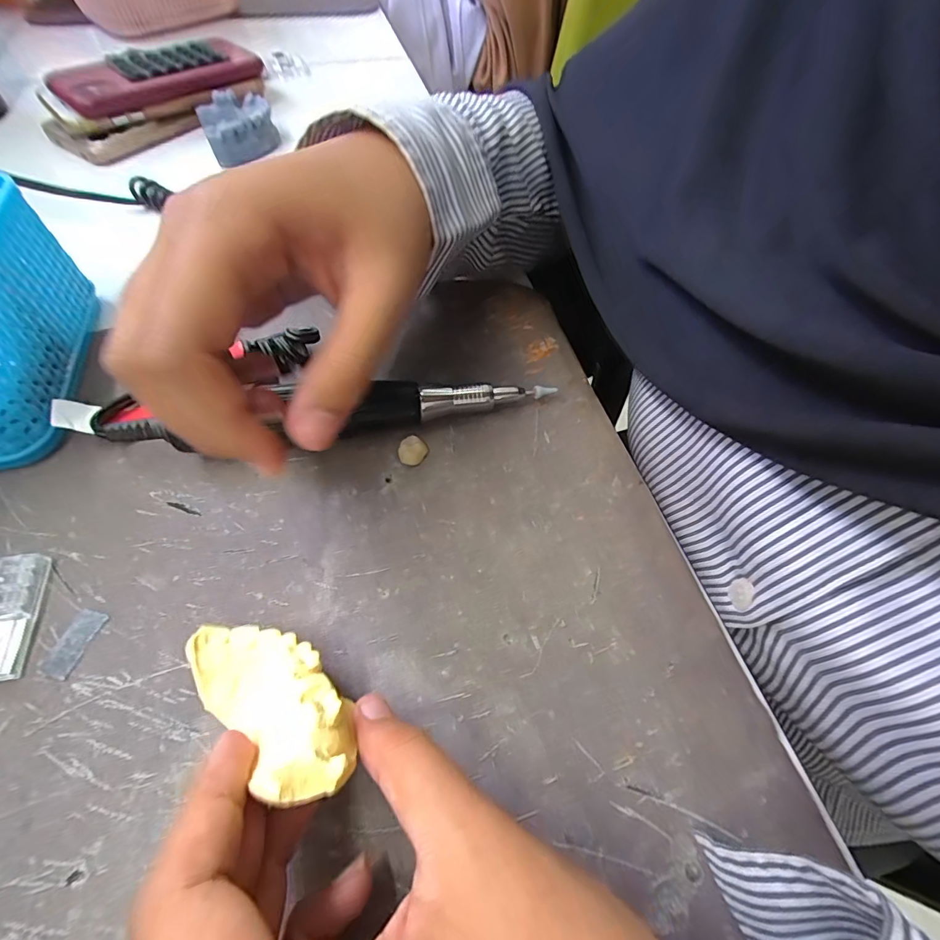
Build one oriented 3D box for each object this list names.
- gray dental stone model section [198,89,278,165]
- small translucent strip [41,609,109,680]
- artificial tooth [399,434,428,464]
[{"bbox_3d":[-0.180,-0.270,0.349,0.052,0.024,0.057,-22,62,-16],"label":"gray dental stone model section"},{"bbox_3d":[-0.144,0.063,0.162,0.011,0.004,0.023,18,62,3],"label":"small translucent strip"},{"bbox_3d":[-0.027,-0.009,0.208,0.012,0.006,0.013,1,58,-1],"label":"artificial tooth"}]

